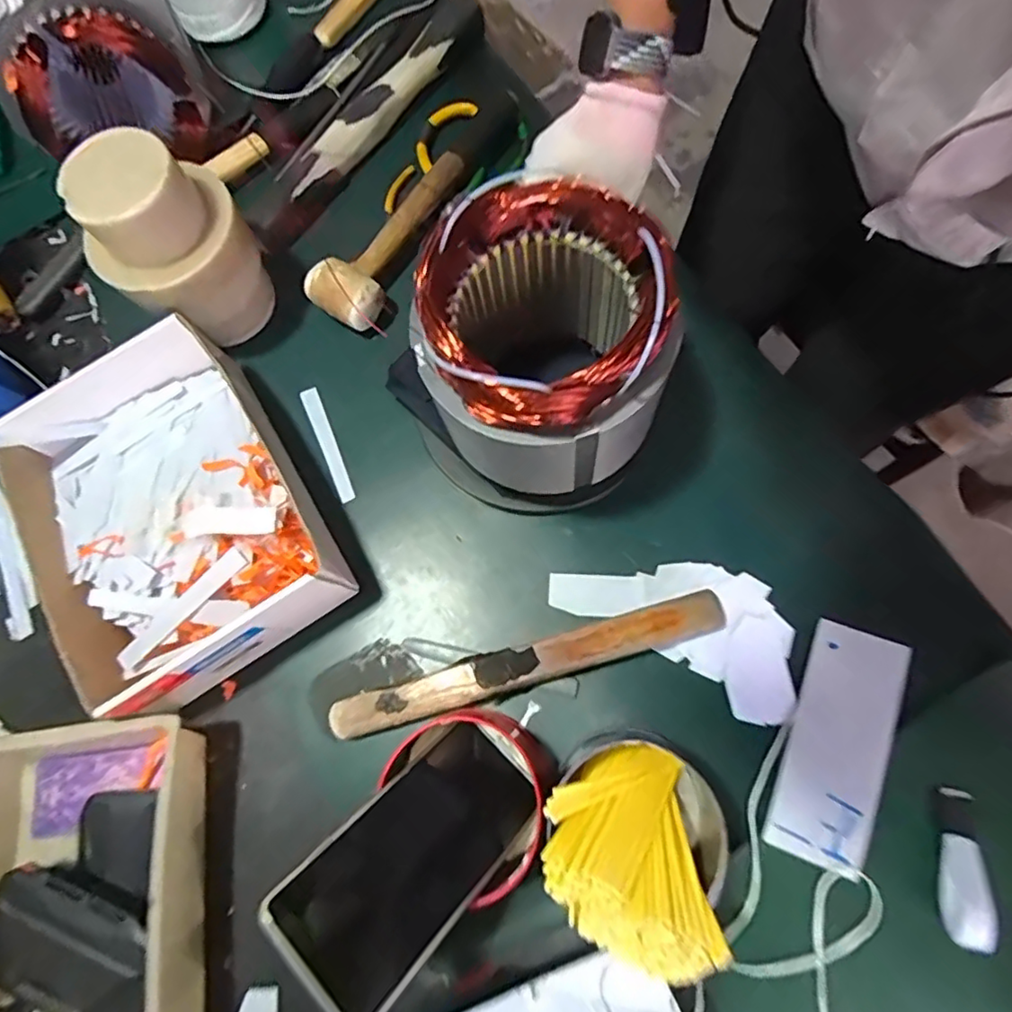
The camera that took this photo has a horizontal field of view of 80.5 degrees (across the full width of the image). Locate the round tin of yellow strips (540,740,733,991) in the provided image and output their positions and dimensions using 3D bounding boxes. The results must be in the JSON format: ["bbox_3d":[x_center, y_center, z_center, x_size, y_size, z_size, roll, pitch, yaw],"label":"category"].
[{"bbox_3d":[0.078,0.193,0.349,0.109,0.086,0.098,23,77,11],"label":"round tin of yellow strips"}]

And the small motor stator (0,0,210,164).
[{"bbox_3d":[-0.359,-0.385,0.523,0.157,0.142,0.162,-29,73,-4],"label":"small motor stator"}]

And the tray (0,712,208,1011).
[{"bbox_3d":[-0.288,0.272,0.384,0.172,0.057,0.247,-6,73,2],"label":"tray"}]

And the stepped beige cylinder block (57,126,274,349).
[{"bbox_3d":[-0.251,-0.195,0.469,0.090,0.156,0.108,41,80,14],"label":"stepped beige cylinder block"}]

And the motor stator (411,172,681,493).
[{"bbox_3d":[0.019,-0.088,0.387,0.136,0.163,0.135,-1,73,2],"label":"motor stator"}]

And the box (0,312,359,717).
[{"bbox_3d":[-0.254,0.007,0.448,0.196,0.073,0.245,-31,74,-7],"label":"box"}]

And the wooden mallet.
[{"bbox_3d":[-0.078,-0.267,0.535,0.057,0.049,0.259,28,78,12],"label":"wooden mallet"}]

